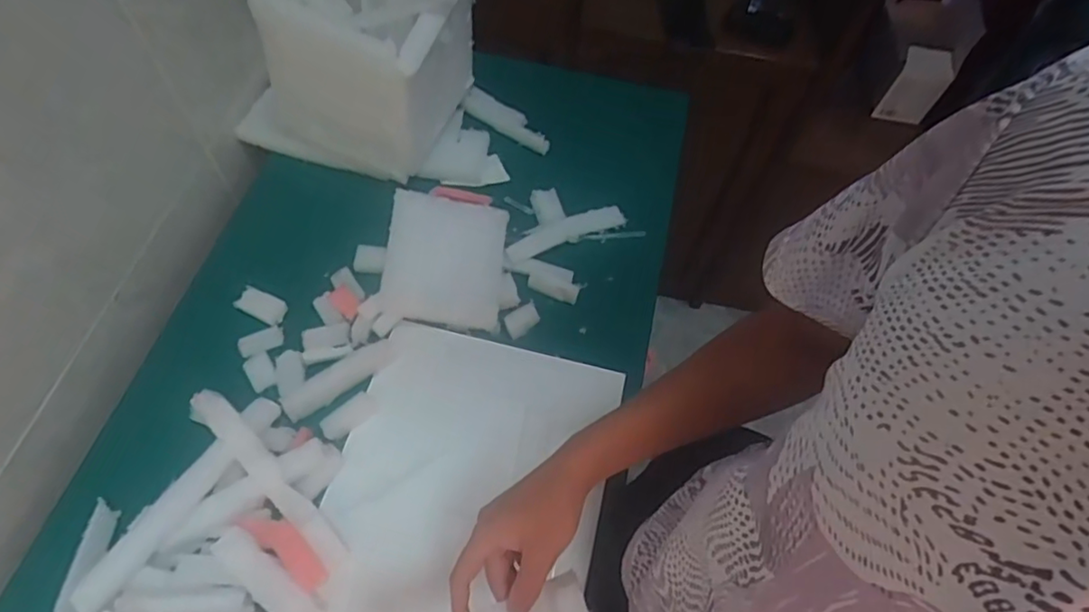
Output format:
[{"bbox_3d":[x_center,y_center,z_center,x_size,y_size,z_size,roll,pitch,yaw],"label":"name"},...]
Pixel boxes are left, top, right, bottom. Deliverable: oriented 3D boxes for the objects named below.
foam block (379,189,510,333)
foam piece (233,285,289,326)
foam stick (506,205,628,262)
[{"bbox_3d":[-0.128,-0.060,0.815,0.150,0.021,0.172,9,71,-14],"label":"foam block"},{"bbox_3d":[-0.358,0.000,0.792,0.058,0.022,0.030,20,61,7],"label":"foam piece"},{"bbox_3d":[0.028,-0.105,0.864,0.173,0.010,0.038,-21,80,-13],"label":"foam stick"}]

